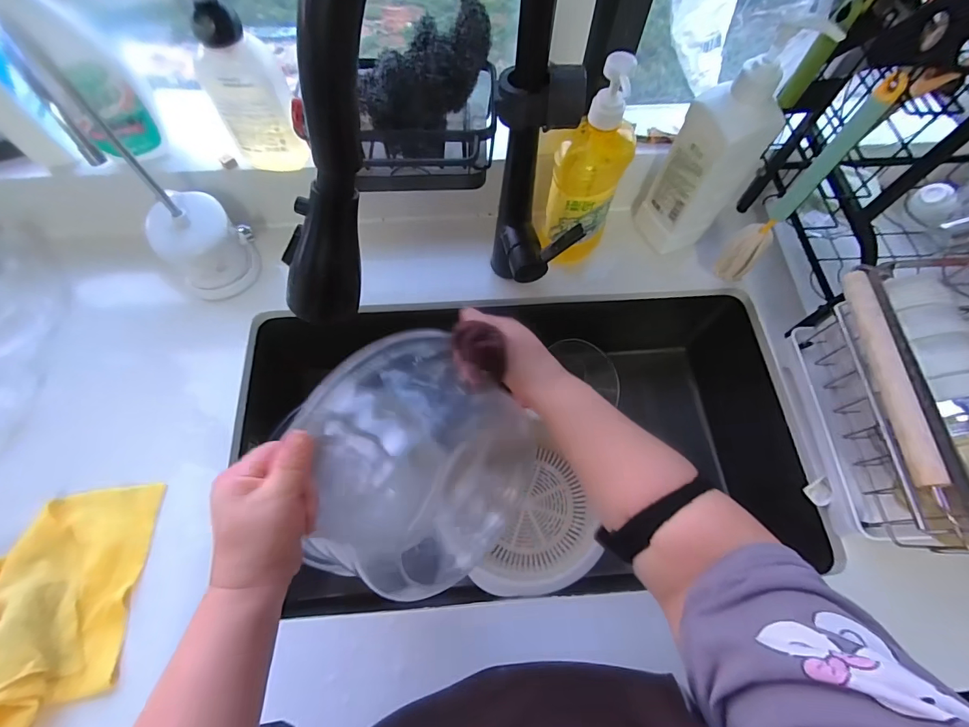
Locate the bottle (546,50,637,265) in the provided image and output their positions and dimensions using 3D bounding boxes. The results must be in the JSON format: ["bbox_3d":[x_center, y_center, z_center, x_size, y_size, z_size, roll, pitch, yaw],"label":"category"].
[{"bbox_3d":[0.124,-0.222,0.529,0.084,0.251,0.079,20,67,7],"label":"bottle"}]

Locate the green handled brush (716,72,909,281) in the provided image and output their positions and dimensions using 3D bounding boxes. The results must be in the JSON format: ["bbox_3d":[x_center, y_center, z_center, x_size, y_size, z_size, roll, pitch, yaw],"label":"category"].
[{"bbox_3d":[0.329,-0.176,0.472,0.037,0.253,0.029,40,71,14],"label":"green handled brush"}]

